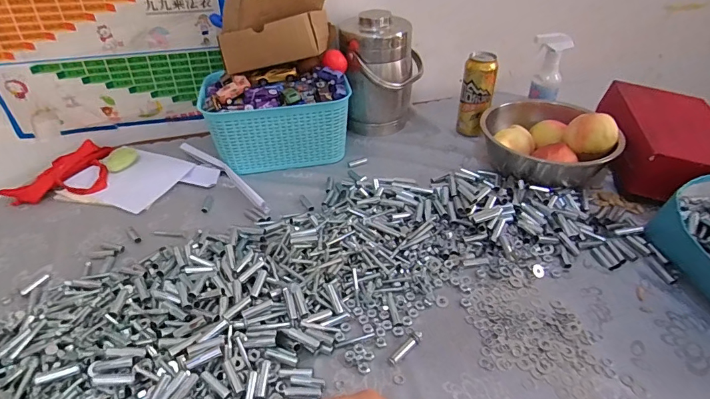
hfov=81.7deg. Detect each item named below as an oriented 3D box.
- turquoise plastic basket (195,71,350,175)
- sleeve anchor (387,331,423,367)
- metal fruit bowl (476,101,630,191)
[{"bbox_3d":[-0.152,-0.156,0.819,0.273,0.137,0.158,-9,39,-9],"label":"turquoise plastic basket"},{"bbox_3d":[0.062,0.179,0.495,0.055,0.009,0.014,-32,47,-32],"label":"sleeve anchor"},{"bbox_3d":[0.351,-0.101,0.744,0.203,0.103,0.196,-1,38,1],"label":"metal fruit bowl"}]

